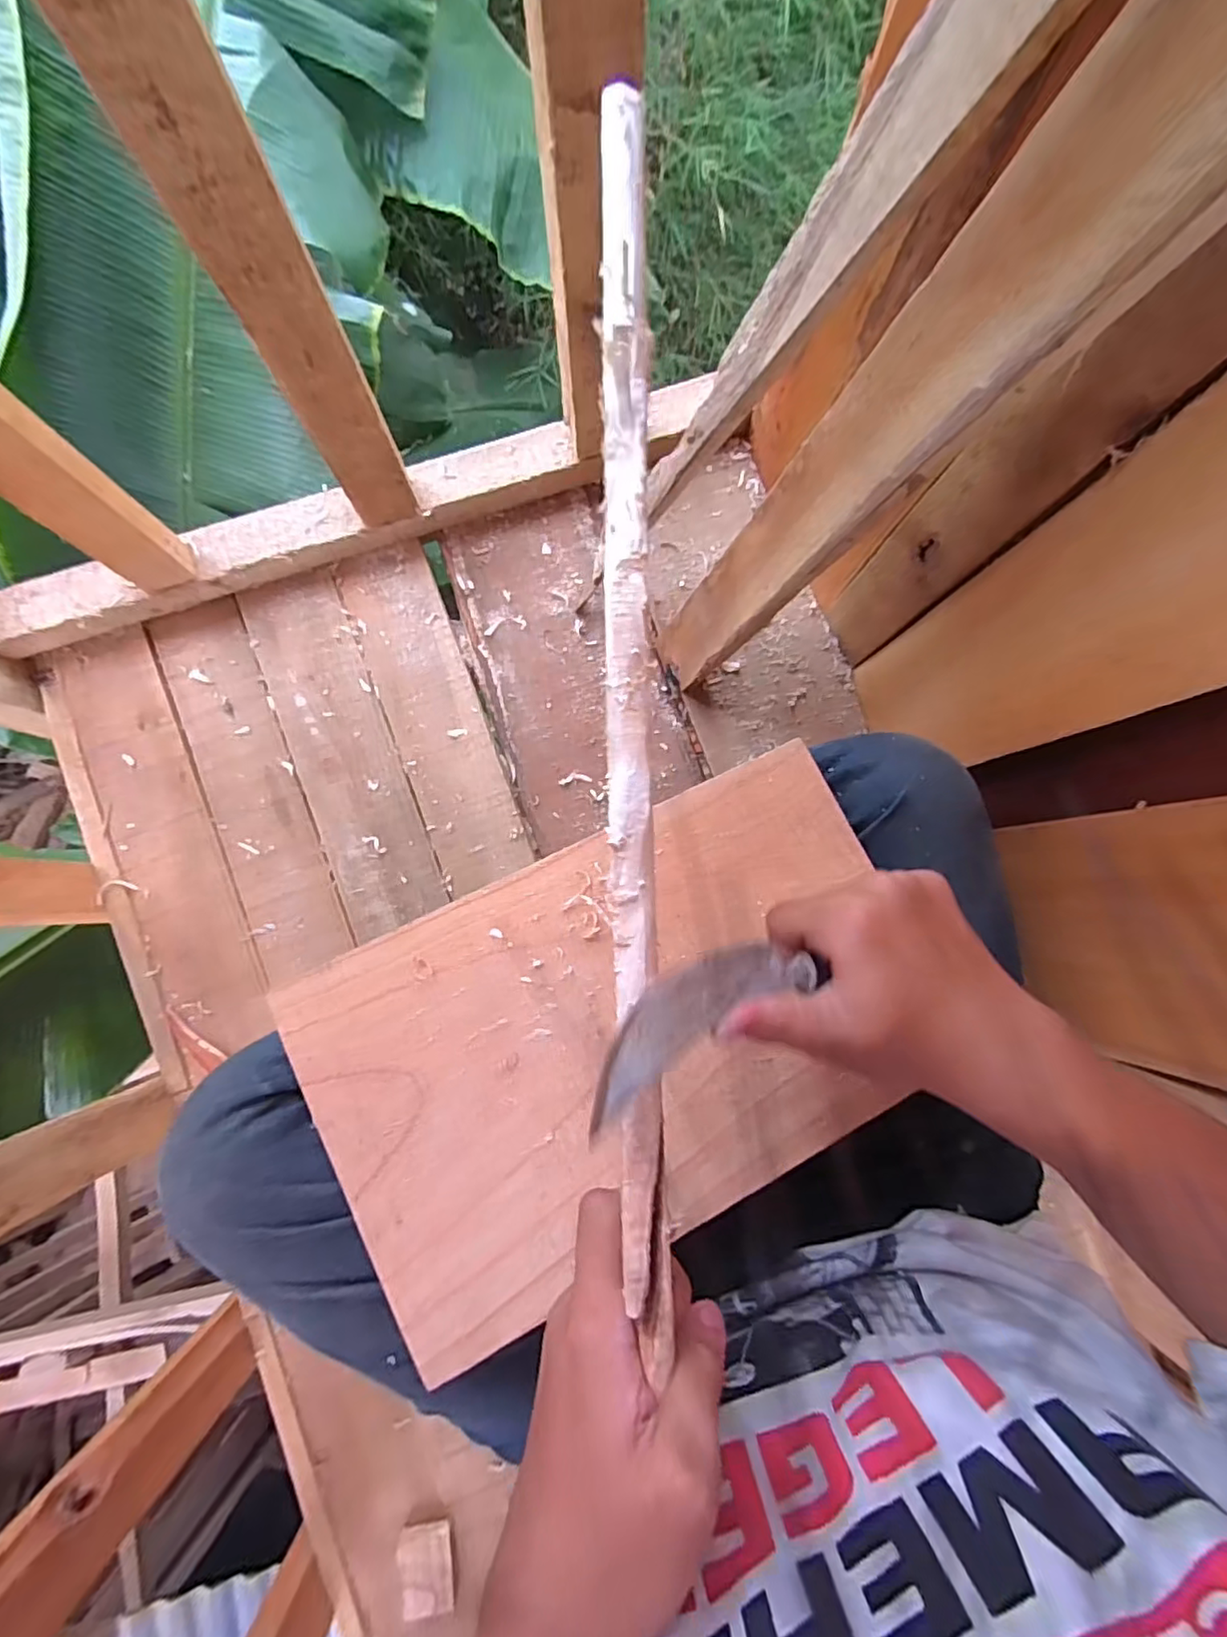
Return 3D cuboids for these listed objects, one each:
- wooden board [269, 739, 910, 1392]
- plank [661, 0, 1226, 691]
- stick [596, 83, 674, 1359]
[{"bbox_3d":[0.010,0.112,0.340,0.319,0.008,0.203,-25,83,-9],"label":"wooden board"},{"bbox_3d":[0.136,-0.192,0.339,0.025,0.479,0.066,-19,85,-18],"label":"plank"},{"bbox_3d":[0.006,-0.035,0.219,0.018,0.014,0.429,-1,90,-1],"label":"stick"}]

